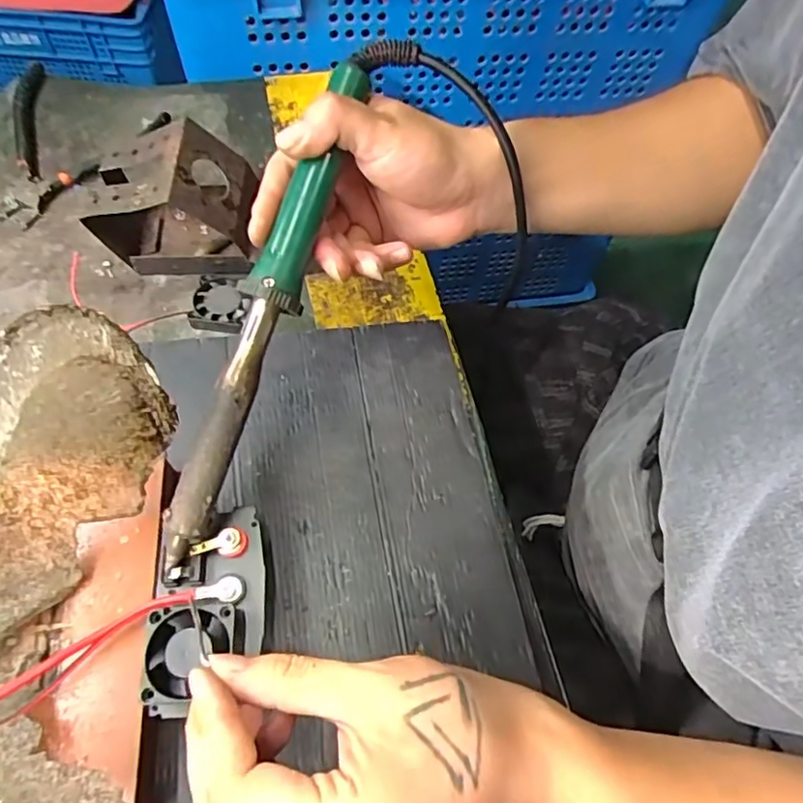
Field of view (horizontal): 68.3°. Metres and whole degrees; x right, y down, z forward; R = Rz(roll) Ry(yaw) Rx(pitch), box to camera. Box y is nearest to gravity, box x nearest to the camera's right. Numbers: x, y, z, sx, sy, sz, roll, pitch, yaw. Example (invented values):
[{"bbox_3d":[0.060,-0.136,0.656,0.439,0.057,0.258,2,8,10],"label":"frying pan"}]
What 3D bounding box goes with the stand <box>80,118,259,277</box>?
[{"bbox_3d":[-0.151,-0.133,0.398,0.100,0.080,0.071,-1,62,-4],"label":"stand"}]

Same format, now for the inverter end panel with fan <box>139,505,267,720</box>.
[{"bbox_3d":[-0.094,0.098,0.289,0.050,0.022,0.094,-4,62,-6],"label":"inverter end panel with fan"}]

